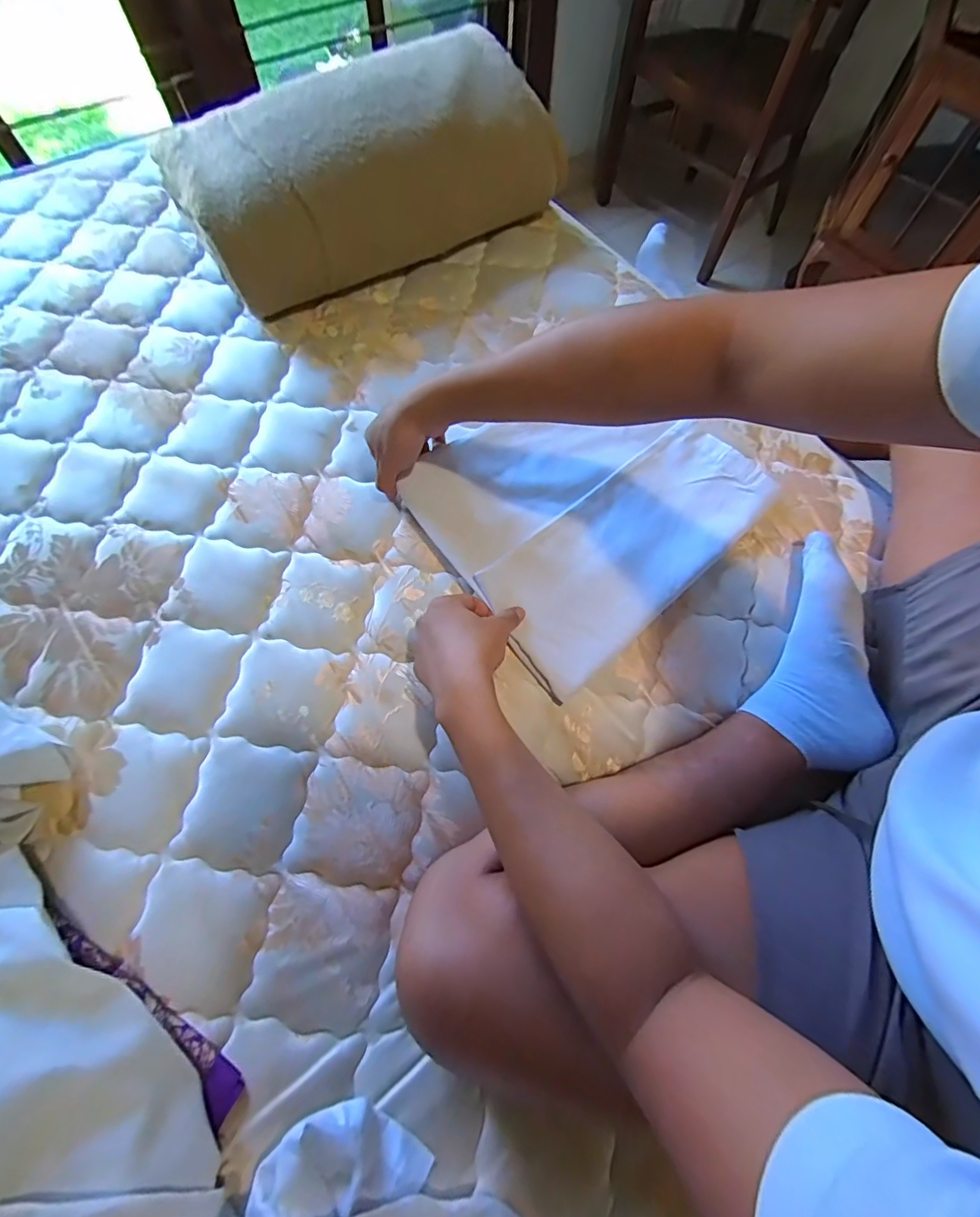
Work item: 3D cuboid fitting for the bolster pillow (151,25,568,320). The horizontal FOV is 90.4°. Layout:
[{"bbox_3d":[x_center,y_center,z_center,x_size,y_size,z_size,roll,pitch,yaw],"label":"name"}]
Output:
[{"bbox_3d":[-0.154,-0.601,0.672,0.499,0.156,0.207,-31,71,-13],"label":"bolster pillow"}]

